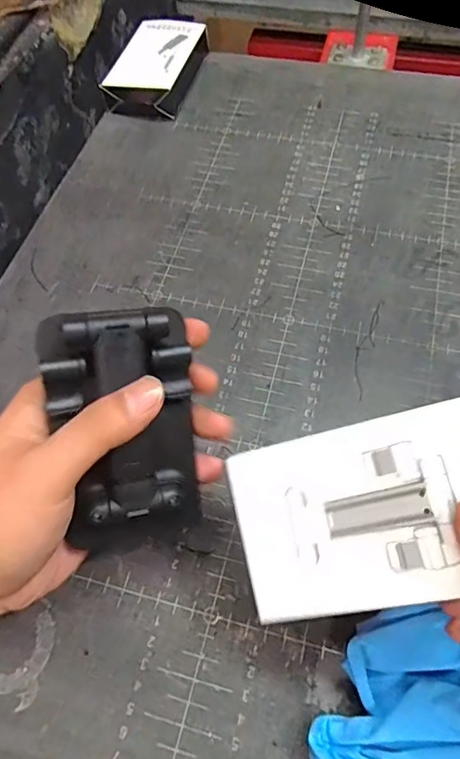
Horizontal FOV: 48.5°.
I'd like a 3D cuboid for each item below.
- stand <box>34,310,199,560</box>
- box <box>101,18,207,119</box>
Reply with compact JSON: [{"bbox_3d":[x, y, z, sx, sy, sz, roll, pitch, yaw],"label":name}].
[{"bbox_3d":[-0.047,0.023,0.229,0.060,0.107,0.024,-9,15,-17],"label":"stand"},{"bbox_3d":[-0.068,-0.307,0.503,0.068,0.035,0.122,14,62,12],"label":"box"}]

